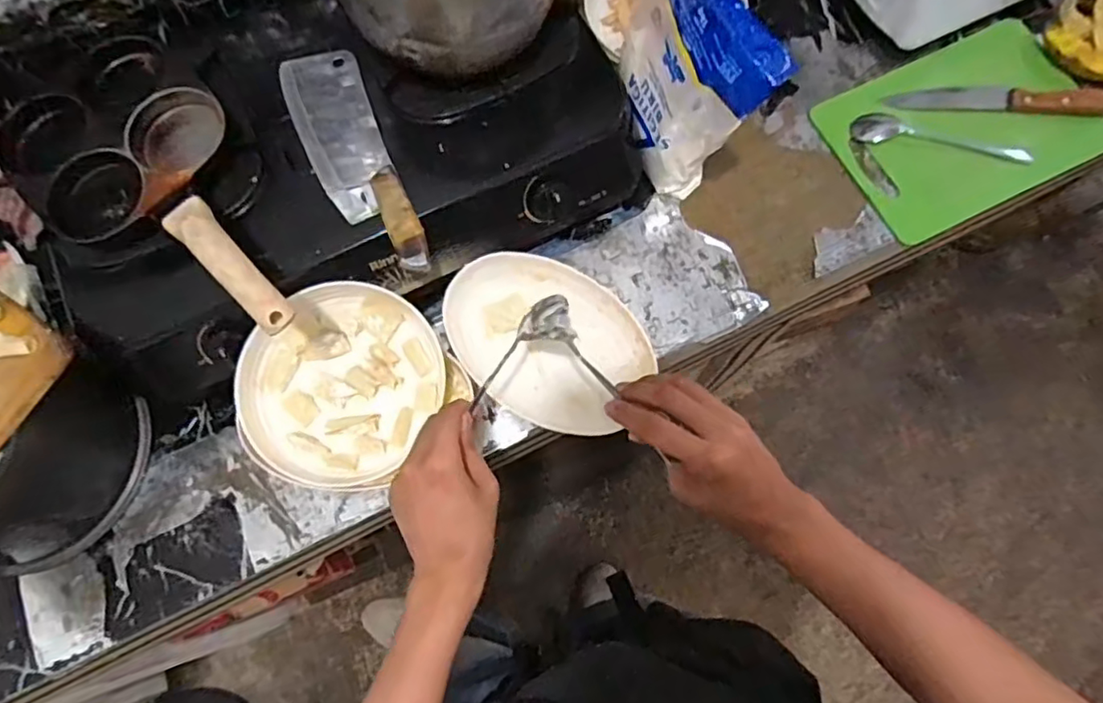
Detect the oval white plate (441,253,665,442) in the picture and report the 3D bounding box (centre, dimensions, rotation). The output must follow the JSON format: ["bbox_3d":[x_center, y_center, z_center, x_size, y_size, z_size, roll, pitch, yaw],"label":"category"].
[{"bbox_3d":[-0.009,-0.013,0.631,0.214,0.042,0.152,36,78,11],"label":"oval white plate"}]

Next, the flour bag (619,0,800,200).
[{"bbox_3d":[0.124,-0.257,0.592,0.063,0.240,0.179,-25,74,-5],"label":"flour bag"}]

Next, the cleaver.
[{"bbox_3d":[-0.198,-0.190,0.596,0.077,0.025,0.270,-23,74,-5],"label":"cleaver"}]

